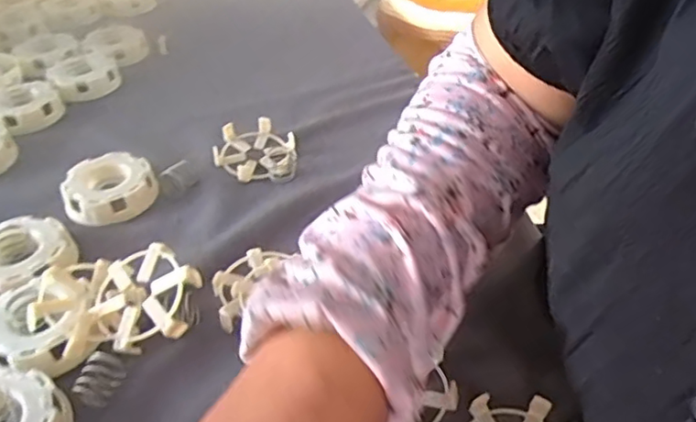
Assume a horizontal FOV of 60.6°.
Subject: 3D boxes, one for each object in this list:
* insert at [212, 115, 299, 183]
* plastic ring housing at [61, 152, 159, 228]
[{"bbox_3d":[-0.077,-0.051,0.492,0.065,0.022,0.062,-6,41,-5],"label":"insert"},{"bbox_3d":[-0.182,-0.017,0.458,0.067,0.025,0.058,-14,42,-14],"label":"plastic ring housing"}]

